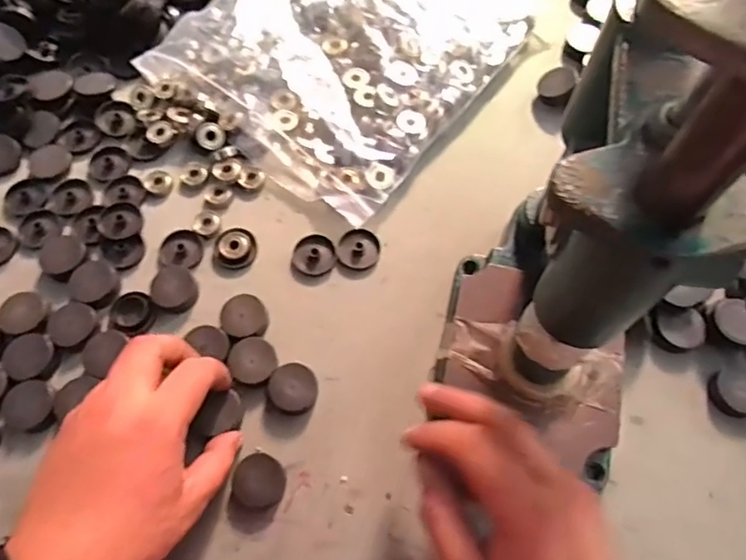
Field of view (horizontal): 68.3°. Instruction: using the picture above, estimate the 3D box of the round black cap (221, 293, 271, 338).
[{"bbox_3d":[-0.092,0.027,0.396,0.032,0.012,0.032,0,67,0],"label":"round black cap"}]

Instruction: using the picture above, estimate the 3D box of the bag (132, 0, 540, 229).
[{"bbox_3d":[-0.026,-0.211,0.481,0.248,0.038,0.267,36,72,14],"label":"bag"}]

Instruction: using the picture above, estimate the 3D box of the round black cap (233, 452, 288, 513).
[{"bbox_3d":[-0.072,0.129,0.352,0.032,0.013,0.031,0,67,0],"label":"round black cap"}]

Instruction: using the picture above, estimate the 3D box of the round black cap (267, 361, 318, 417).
[{"bbox_3d":[-0.054,0.074,0.374,0.032,0.016,0.032,0,67,0],"label":"round black cap"}]

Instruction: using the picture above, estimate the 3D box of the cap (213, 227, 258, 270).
[{"bbox_3d":[-0.105,-0.025,0.420,0.031,0.010,0.032,0,67,0],"label":"cap"}]

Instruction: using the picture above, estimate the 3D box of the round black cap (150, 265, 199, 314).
[{"bbox_3d":[-0.146,0.007,0.406,0.032,0.013,0.031,0,67,0],"label":"round black cap"}]

